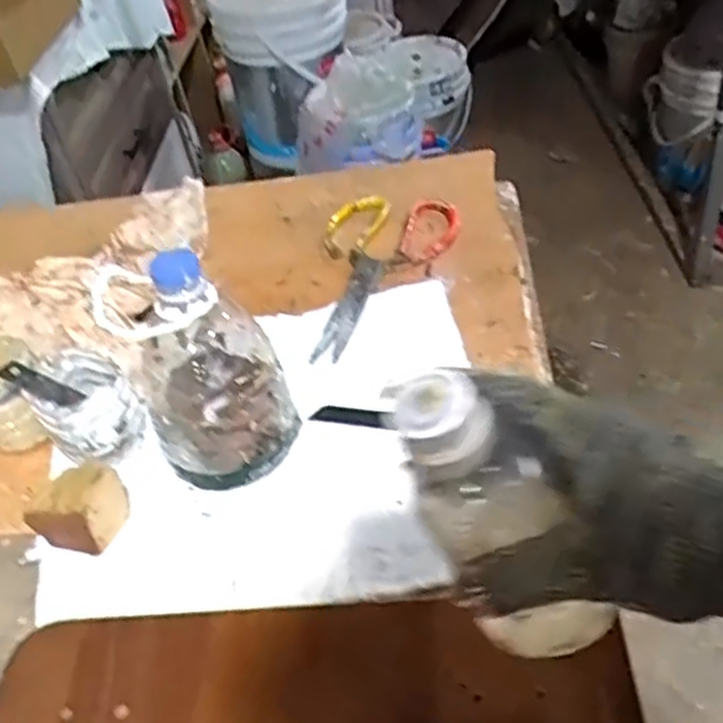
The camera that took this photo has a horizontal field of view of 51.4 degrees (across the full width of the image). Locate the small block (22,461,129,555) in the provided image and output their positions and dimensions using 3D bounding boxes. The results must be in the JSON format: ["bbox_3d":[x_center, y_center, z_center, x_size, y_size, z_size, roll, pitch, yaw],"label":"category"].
[{"bbox_3d":[-0.195,0.096,0.518,0.056,0.053,0.046,12,45,18],"label":"small block"}]

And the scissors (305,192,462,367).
[{"bbox_3d":[0.021,-0.084,0.684,0.124,0.019,0.218,2,46,8],"label":"scissors"}]

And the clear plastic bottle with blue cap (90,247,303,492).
[{"bbox_3d":[-0.109,-0.004,0.519,0.101,0.162,0.103,-18,44,-13],"label":"clear plastic bottle with blue cap"}]

